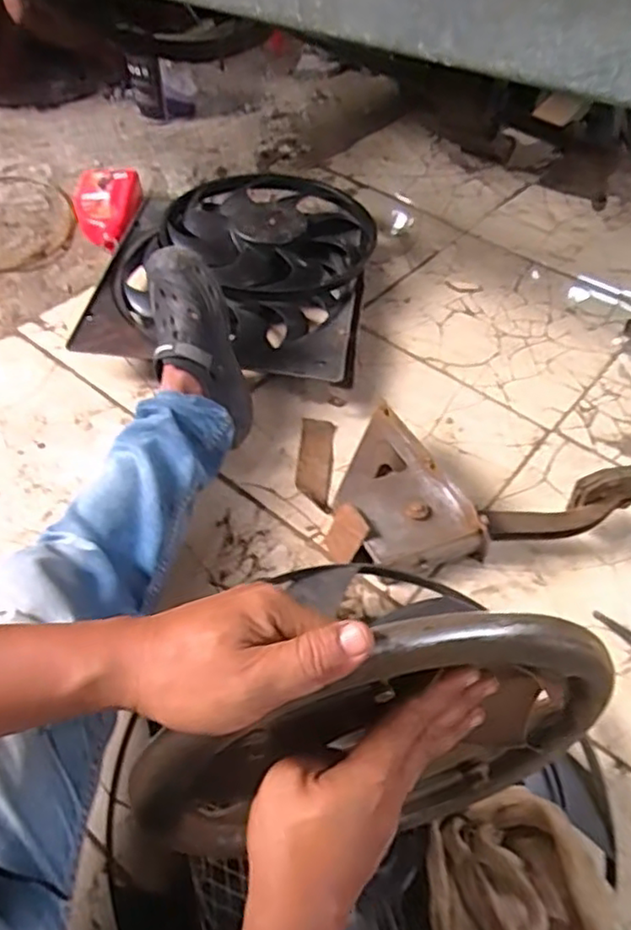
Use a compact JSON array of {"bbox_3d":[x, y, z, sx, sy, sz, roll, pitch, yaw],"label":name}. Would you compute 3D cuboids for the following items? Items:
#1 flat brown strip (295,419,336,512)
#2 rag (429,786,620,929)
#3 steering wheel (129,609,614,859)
[{"bbox_3d":[-0.002,-0.003,0.991,0.053,0.014,0.160,5,51,3],"label":"flat brown strip"},{"bbox_3d":[0.172,0.367,0.546,0.153,0.058,0.160,-16,53,-14],"label":"rag"},{"bbox_3d":[0.041,0.176,0.407,0.284,0.265,0.036,-9,52,-8],"label":"steering wheel"}]

